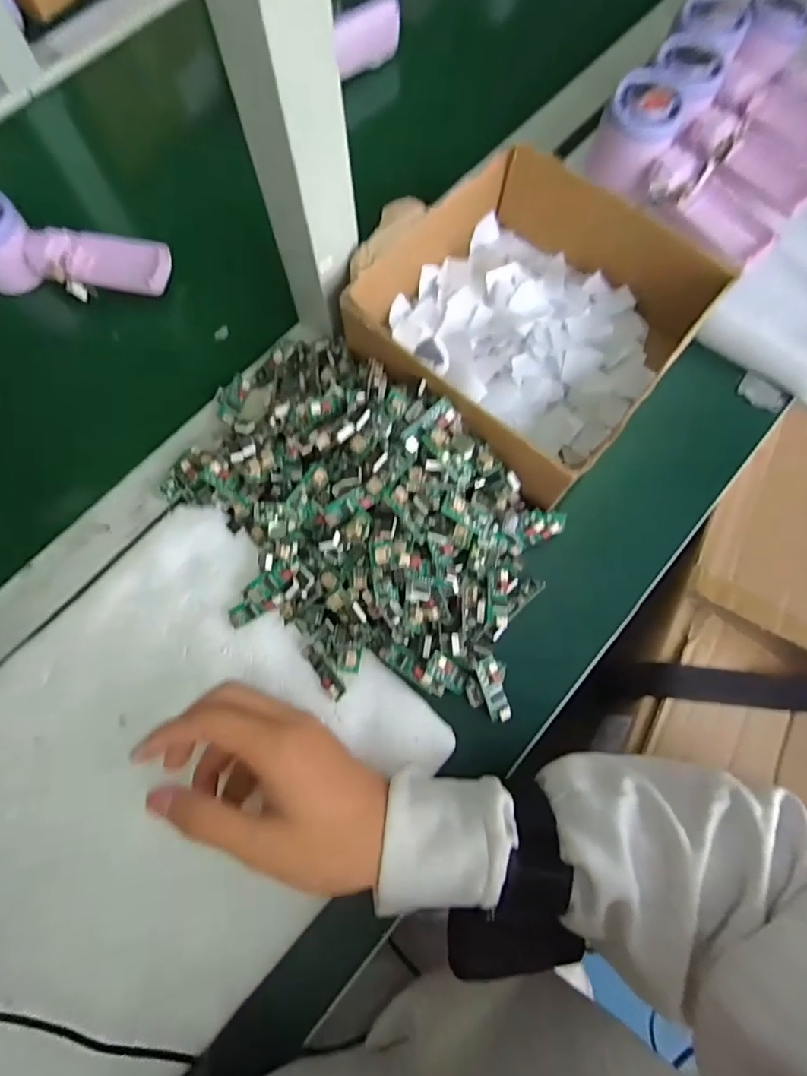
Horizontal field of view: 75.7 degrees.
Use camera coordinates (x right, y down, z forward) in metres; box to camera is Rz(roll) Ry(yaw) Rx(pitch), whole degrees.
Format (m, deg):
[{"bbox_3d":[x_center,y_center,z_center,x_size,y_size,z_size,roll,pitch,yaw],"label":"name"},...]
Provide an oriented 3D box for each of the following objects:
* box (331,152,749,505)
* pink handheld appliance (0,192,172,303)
[{"bbox_3d":[0.090,-0.165,0.380,0.208,0.061,0.216,42,78,12],"label":"box"},{"bbox_3d":[-0.281,-0.229,0.431,0.162,0.048,0.064,7,73,-11],"label":"pink handheld appliance"}]

